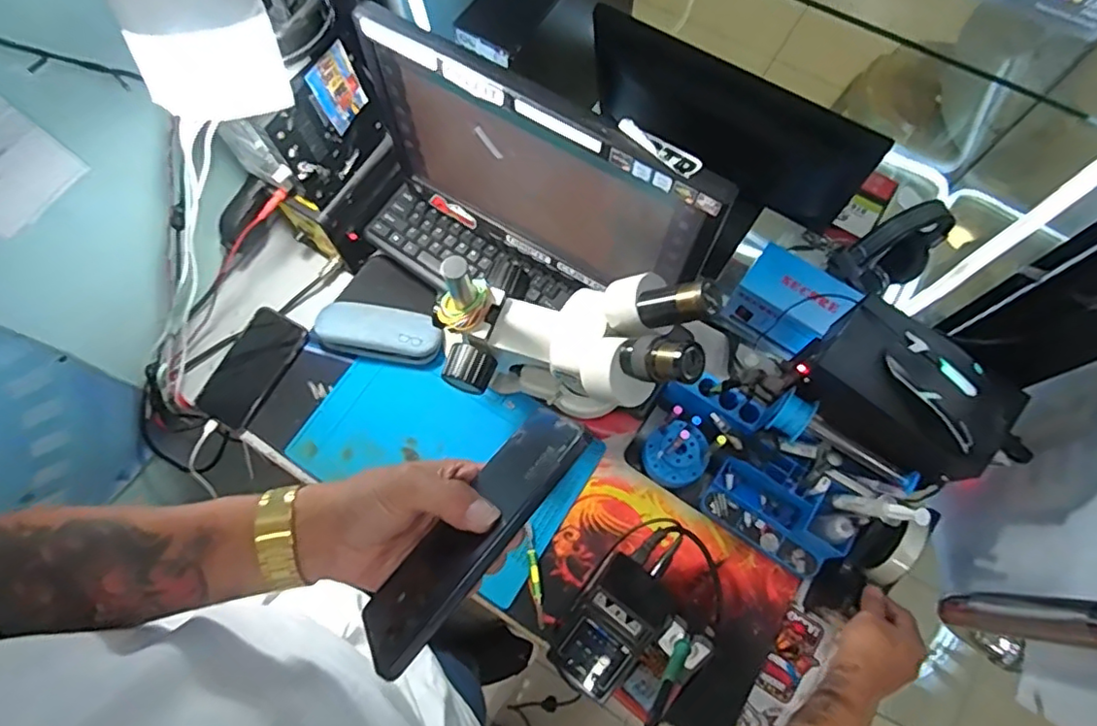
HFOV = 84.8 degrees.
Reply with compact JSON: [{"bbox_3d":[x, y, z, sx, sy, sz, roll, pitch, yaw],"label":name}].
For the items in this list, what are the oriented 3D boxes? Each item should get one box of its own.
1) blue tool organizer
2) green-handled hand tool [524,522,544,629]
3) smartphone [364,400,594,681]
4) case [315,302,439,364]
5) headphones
[{"bbox_3d":[0.235,0.116,0.669,0.264,0.147,0.134,33,76,12],"label":"blue tool organizer"},{"bbox_3d":[-0.016,0.248,0.703,0.012,0.011,0.114,-9,72,-1],"label":"green-handled hand tool"},{"bbox_3d":[-0.042,0.092,0.338,0.008,0.073,0.159,47,74,-22],"label":"smartphone"},{"bbox_3d":[-0.218,-0.041,0.792,0.160,0.050,0.065,7,72,4],"label":"case"},{"bbox_3d":[0.533,-0.169,0.932,0.164,0.162,0.082,-8,72,-1],"label":"headphones"}]

